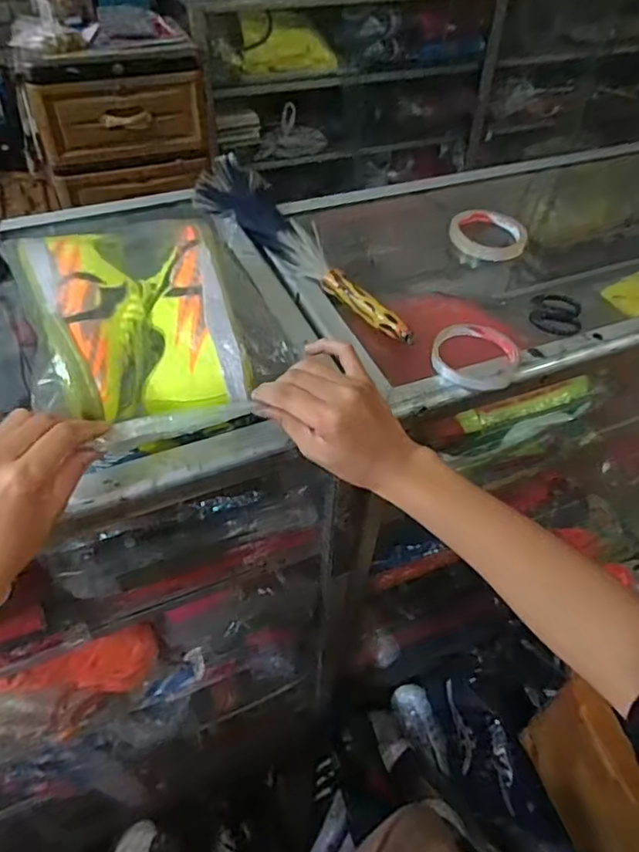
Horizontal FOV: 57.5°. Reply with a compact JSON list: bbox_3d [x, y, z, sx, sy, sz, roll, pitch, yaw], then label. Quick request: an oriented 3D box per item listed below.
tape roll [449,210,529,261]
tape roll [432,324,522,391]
[{"bbox_3d":[0.215,-0.238,0.730,0.101,0.024,0.101,2,48,-2],"label":"tape roll"},{"bbox_3d":[0.154,-0.068,0.571,0.084,0.014,0.085,2,48,-2],"label":"tape roll"}]

